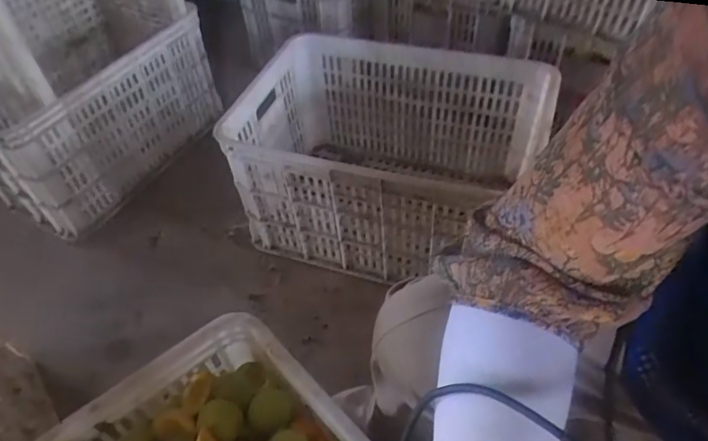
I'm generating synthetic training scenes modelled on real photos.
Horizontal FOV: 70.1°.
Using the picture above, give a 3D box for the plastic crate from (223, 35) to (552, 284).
[{"bbox_3d":[0.073,-0.122,0.976,0.511,0.286,0.405,17,53,19],"label":"plastic crate"}]

